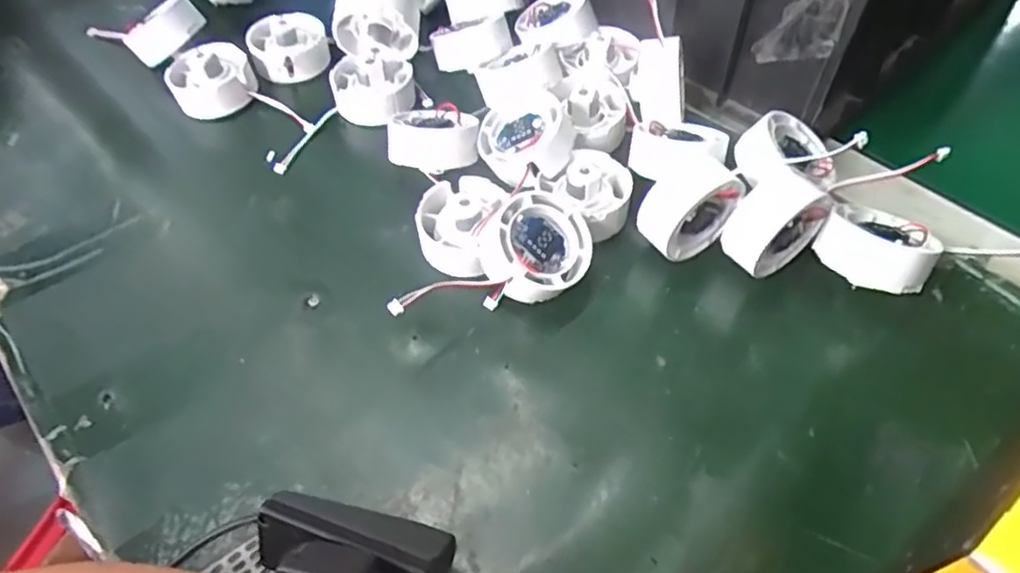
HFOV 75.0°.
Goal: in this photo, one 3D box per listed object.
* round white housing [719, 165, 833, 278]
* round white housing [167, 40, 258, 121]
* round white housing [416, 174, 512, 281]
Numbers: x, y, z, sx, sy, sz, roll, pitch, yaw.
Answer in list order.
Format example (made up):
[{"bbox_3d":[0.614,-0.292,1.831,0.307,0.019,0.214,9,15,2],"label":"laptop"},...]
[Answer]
[{"bbox_3d":[0.135,-0.028,0.346,0.048,0.055,0.034,-39,62,-23],"label":"round white housing"},{"bbox_3d":[-0.206,-0.143,0.461,0.054,0.035,0.053,-1,54,2],"label":"round white housing"},{"bbox_3d":[-0.028,-0.035,0.370,0.046,0.031,0.058,13,56,11],"label":"round white housing"}]

